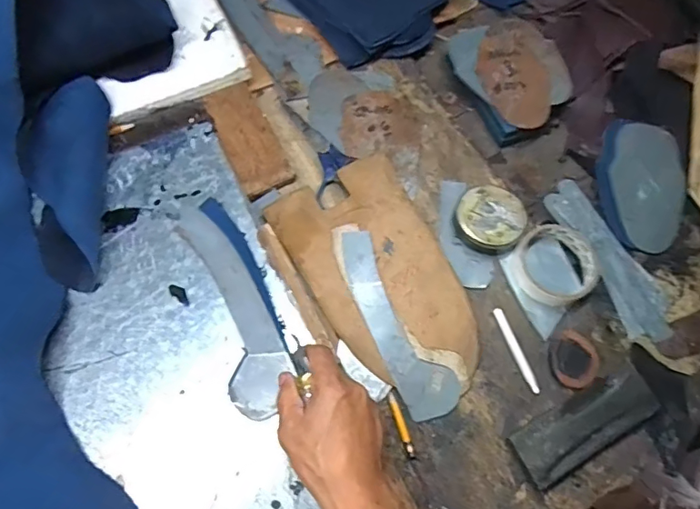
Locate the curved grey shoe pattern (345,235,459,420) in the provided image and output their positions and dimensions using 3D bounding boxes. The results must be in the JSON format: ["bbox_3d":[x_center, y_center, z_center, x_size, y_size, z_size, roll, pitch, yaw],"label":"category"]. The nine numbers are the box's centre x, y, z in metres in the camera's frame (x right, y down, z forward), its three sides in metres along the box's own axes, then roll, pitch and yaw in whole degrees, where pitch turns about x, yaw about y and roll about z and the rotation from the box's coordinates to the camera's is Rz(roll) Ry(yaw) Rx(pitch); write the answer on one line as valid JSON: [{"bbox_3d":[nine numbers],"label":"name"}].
[{"bbox_3d":[0.041,0.067,0.524,0.053,0.008,0.202,-26,70,-11],"label":"curved grey shoe pattern"}]

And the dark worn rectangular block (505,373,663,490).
[{"bbox_3d":[0.227,0.162,0.493,0.151,0.018,0.052,-26,70,-11],"label":"dark worn rectangular block"}]

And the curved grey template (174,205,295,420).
[{"bbox_3d":[-0.112,0.046,0.505,0.057,0.006,0.221,-21,70,-8],"label":"curved grey template"}]

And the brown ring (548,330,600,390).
[{"bbox_3d":[0.228,0.106,0.524,0.049,0.010,0.058,41,72,15],"label":"brown ring"}]

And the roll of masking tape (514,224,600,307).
[{"bbox_3d":[0.220,0.012,0.556,0.089,0.020,0.088,2,70,-4],"label":"roll of masking tape"}]

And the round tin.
[{"bbox_3d":[0.155,-0.040,0.571,0.073,0.023,0.068,0,67,-1],"label":"round tin"}]

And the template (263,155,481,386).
[{"bbox_3d":[0.036,0.018,0.546,0.149,0.012,0.247,-31,75,-12],"label":"template"}]

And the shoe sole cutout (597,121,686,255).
[{"bbox_3d":[0.348,-0.082,0.618,0.106,0.011,0.153,14,77,-6],"label":"shoe sole cutout"}]

